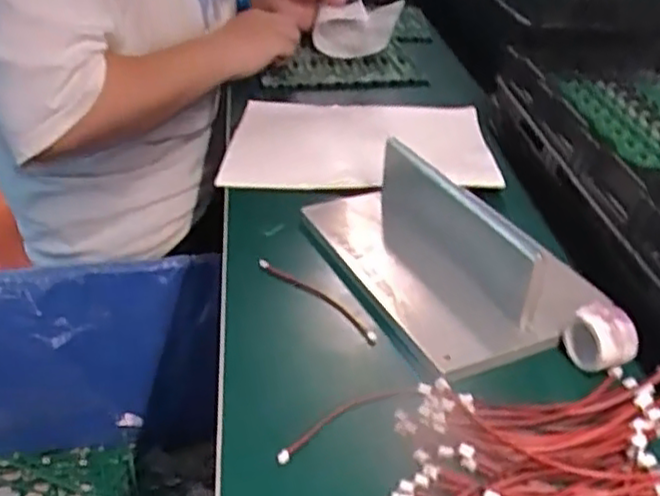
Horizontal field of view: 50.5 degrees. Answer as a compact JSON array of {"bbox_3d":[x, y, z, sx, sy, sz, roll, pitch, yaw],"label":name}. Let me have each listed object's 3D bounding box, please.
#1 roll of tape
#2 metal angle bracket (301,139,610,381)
[{"bbox_3d":[0.158,0.052,0.404,0.028,0.028,0.033,-20,39,-31],"label":"roll of tape"},{"bbox_3d":[0.062,-0.004,0.467,0.098,0.059,0.199,-15,34,-23],"label":"metal angle bracket"}]

